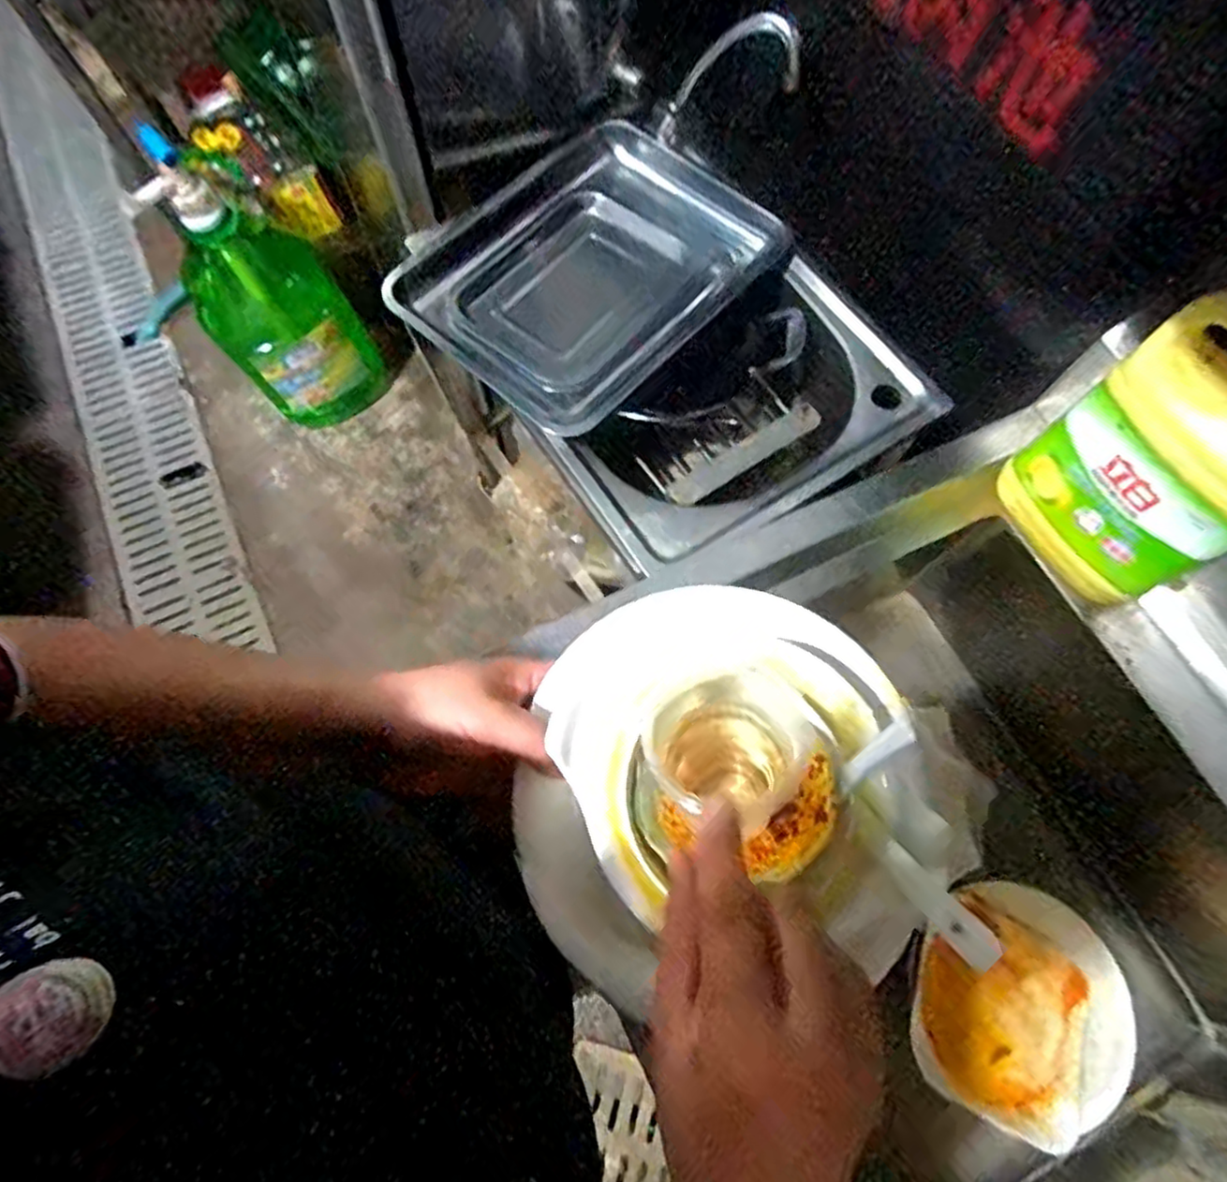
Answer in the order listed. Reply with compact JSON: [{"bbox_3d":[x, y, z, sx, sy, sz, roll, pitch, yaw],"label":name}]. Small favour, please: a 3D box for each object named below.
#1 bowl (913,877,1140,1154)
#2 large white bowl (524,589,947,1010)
[{"bbox_3d":[0.365,0.371,0.625,0.182,0.063,0.192,0,67,1],"label":"bowl"},{"bbox_3d":[0.047,0.091,0.342,0.187,0.058,0.182,0,67,1],"label":"large white bowl"}]

